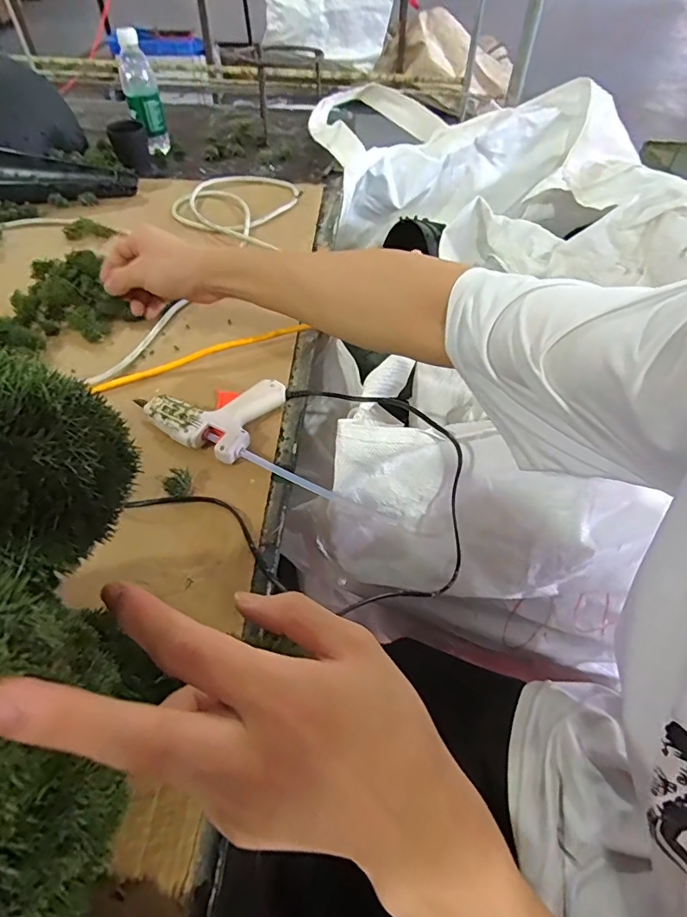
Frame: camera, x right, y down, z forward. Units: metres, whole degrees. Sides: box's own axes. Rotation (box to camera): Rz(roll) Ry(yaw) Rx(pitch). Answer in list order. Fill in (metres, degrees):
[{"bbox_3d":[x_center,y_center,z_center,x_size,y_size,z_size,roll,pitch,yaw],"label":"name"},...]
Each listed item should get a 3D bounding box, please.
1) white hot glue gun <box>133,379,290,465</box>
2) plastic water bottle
[{"bbox_3d":[-0.143,-0.056,0.516,0.131,0.027,0.108,21,54,15],"label":"white hot glue gun"},{"bbox_3d":[-0.391,-0.706,0.940,0.060,0.186,0.055,-18,54,-14],"label":"plastic water bottle"}]

